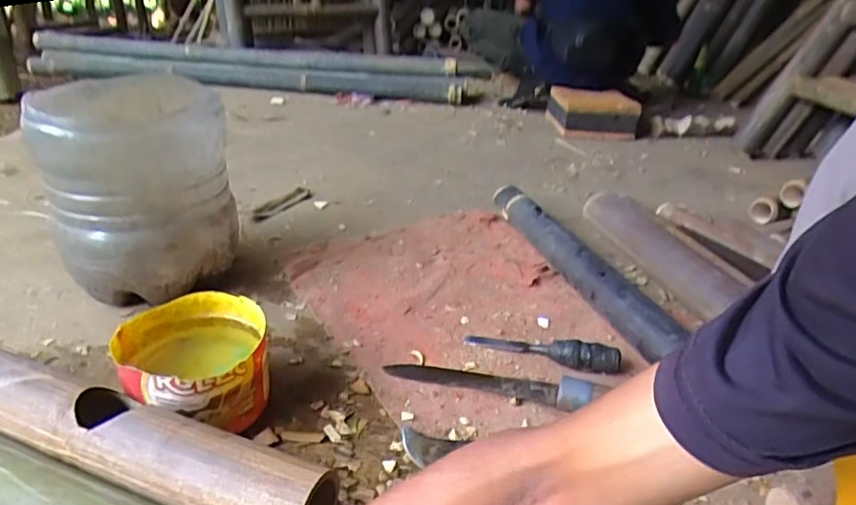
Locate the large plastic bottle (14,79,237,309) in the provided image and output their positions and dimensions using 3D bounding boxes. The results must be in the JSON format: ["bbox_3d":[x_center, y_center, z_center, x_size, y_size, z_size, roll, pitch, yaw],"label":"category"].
[{"bbox_3d":[-0.433,-0.095,0.852,0.227,0.277,0.274,-14,33,-27],"label":"large plastic bottle"}]

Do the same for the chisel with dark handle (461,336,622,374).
[{"bbox_3d":[0.150,0.124,0.745,0.201,0.036,0.031,13,31,17],"label":"chisel with dark handle"}]

